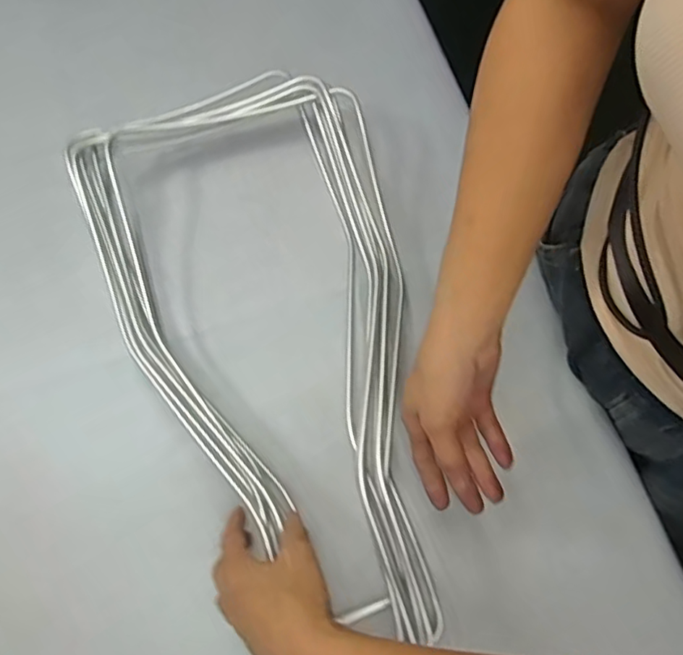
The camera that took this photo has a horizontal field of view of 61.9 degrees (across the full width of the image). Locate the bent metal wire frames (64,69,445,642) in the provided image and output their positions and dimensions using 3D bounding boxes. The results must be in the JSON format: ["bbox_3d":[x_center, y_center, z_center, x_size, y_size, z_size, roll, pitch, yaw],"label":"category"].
[{"bbox_3d":[-0.058,-0.002,0.497,0.261,0.054,0.517,-17,73,-7],"label":"bent metal wire frames"}]

